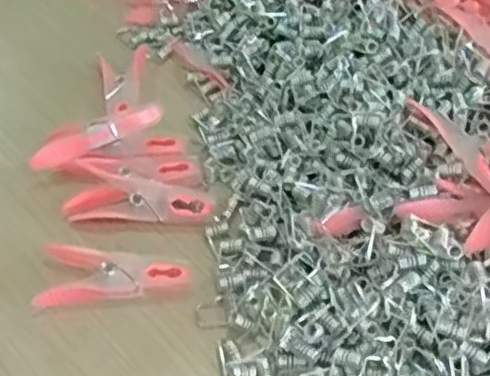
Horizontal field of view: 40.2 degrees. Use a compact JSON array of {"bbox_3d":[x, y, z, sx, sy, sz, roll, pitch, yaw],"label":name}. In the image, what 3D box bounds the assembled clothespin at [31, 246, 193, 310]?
[{"bbox_3d":[-0.067,0.047,0.344,0.075,0.013,0.032,2,50,1],"label":"assembled clothespin"}]

